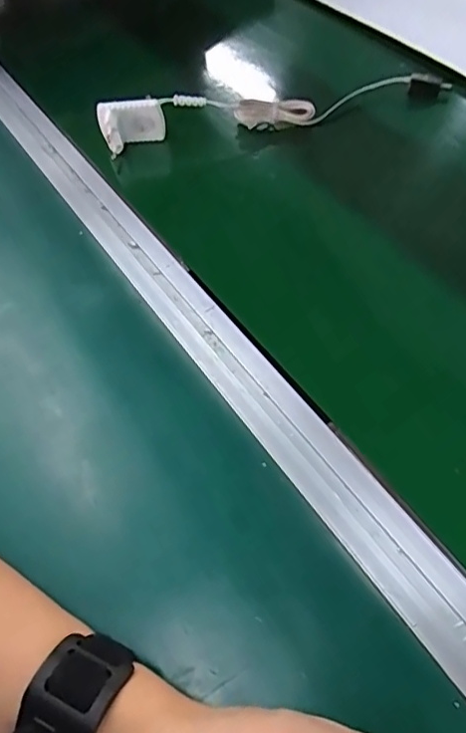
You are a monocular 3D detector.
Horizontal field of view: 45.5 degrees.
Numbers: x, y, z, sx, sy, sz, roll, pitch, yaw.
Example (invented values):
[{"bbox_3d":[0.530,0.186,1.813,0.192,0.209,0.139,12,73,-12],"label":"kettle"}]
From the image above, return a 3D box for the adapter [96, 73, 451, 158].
[{"bbox_3d":[0.039,-0.252,0.543,0.330,0.058,0.037,-13,57,-3],"label":"adapter"}]

